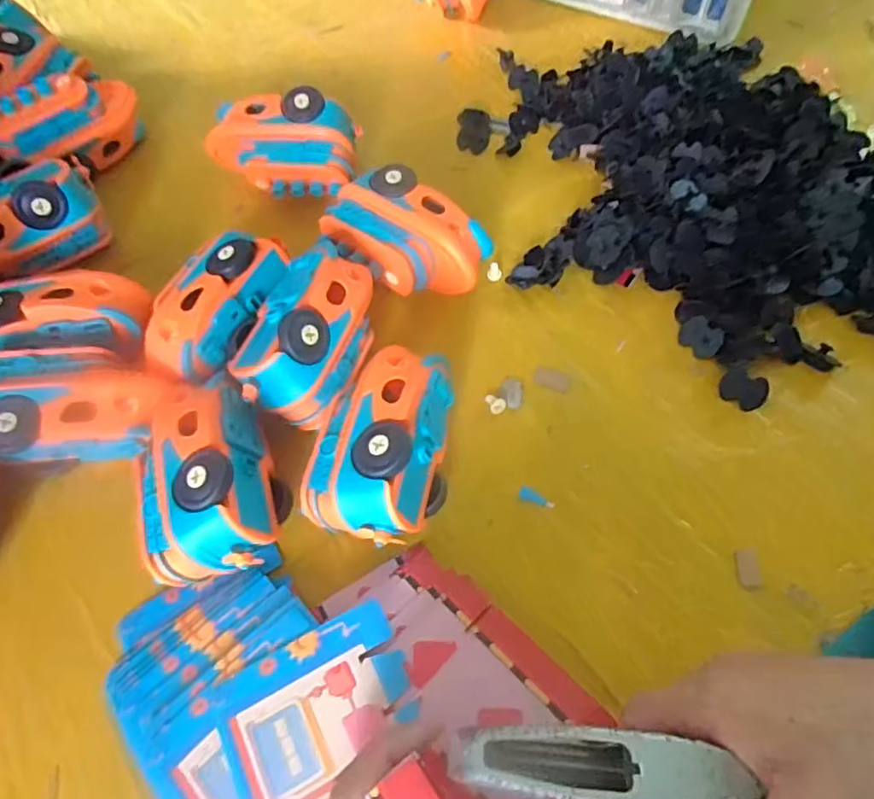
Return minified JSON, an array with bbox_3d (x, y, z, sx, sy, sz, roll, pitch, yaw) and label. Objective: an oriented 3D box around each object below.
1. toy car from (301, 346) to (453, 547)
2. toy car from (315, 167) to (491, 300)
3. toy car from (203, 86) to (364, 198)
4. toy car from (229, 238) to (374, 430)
[{"bbox_3d":[-0.035,0.029,0.410,0.085,0.075,0.138,8,60,7],"label":"toy car"},{"bbox_3d":[-0.023,-0.130,0.502,0.126,0.072,0.074,34,66,21],"label":"toy car"},{"bbox_3d":[-0.142,-0.231,0.561,0.136,0.078,0.071,5,60,6],"label":"toy car"},{"bbox_3d":[-0.090,-0.047,0.448,0.062,0.087,0.135,-2,57,37],"label":"toy car"}]

